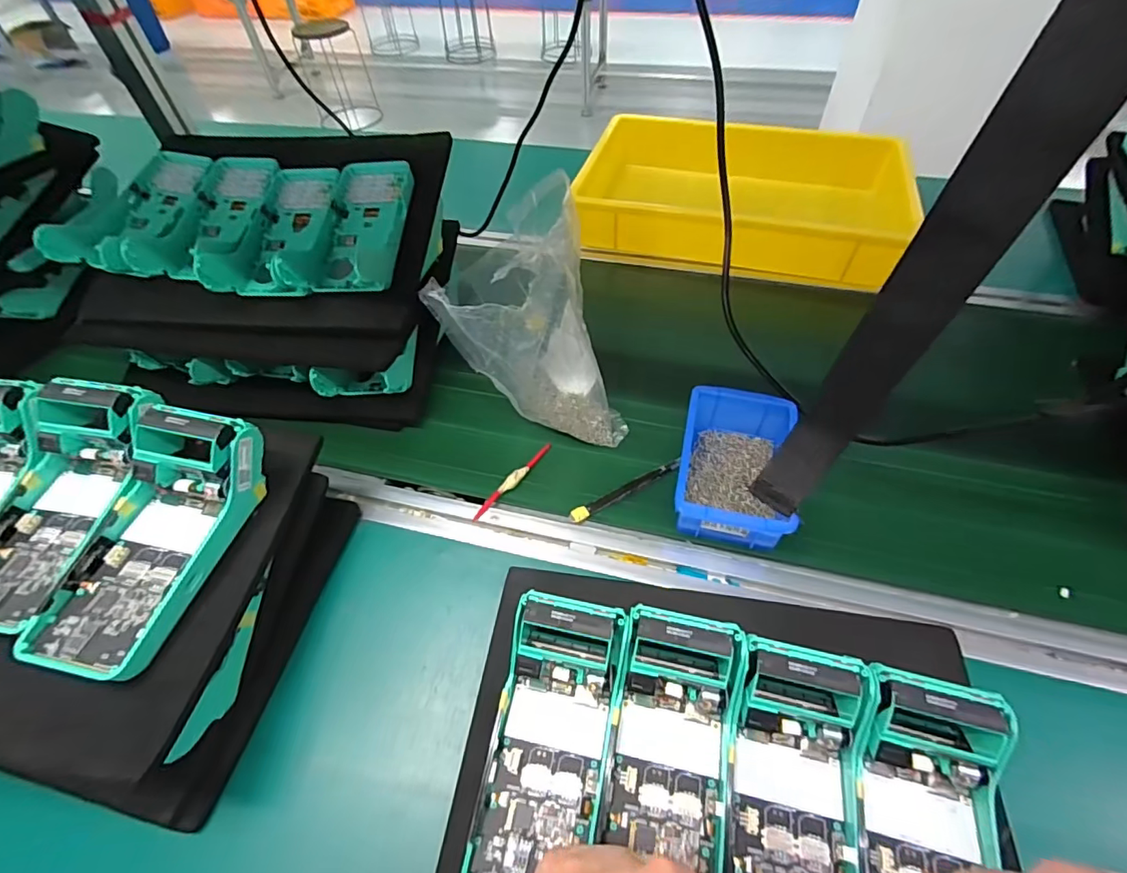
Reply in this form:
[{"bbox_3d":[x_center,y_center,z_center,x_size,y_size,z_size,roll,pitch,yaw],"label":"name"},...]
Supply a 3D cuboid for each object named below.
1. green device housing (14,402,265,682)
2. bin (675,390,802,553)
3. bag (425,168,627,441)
[{"bbox_3d":[-0.278,0.062,0.337,0.082,0.057,0.162,7,53,7],"label":"green device housing"},{"bbox_3d":[0.160,0.027,0.483,0.101,0.059,0.153,12,53,11],"label":"bin"},{"bbox_3d":[-0.017,-0.110,0.487,0.163,0.201,0.120,8,53,8],"label":"bag"}]

